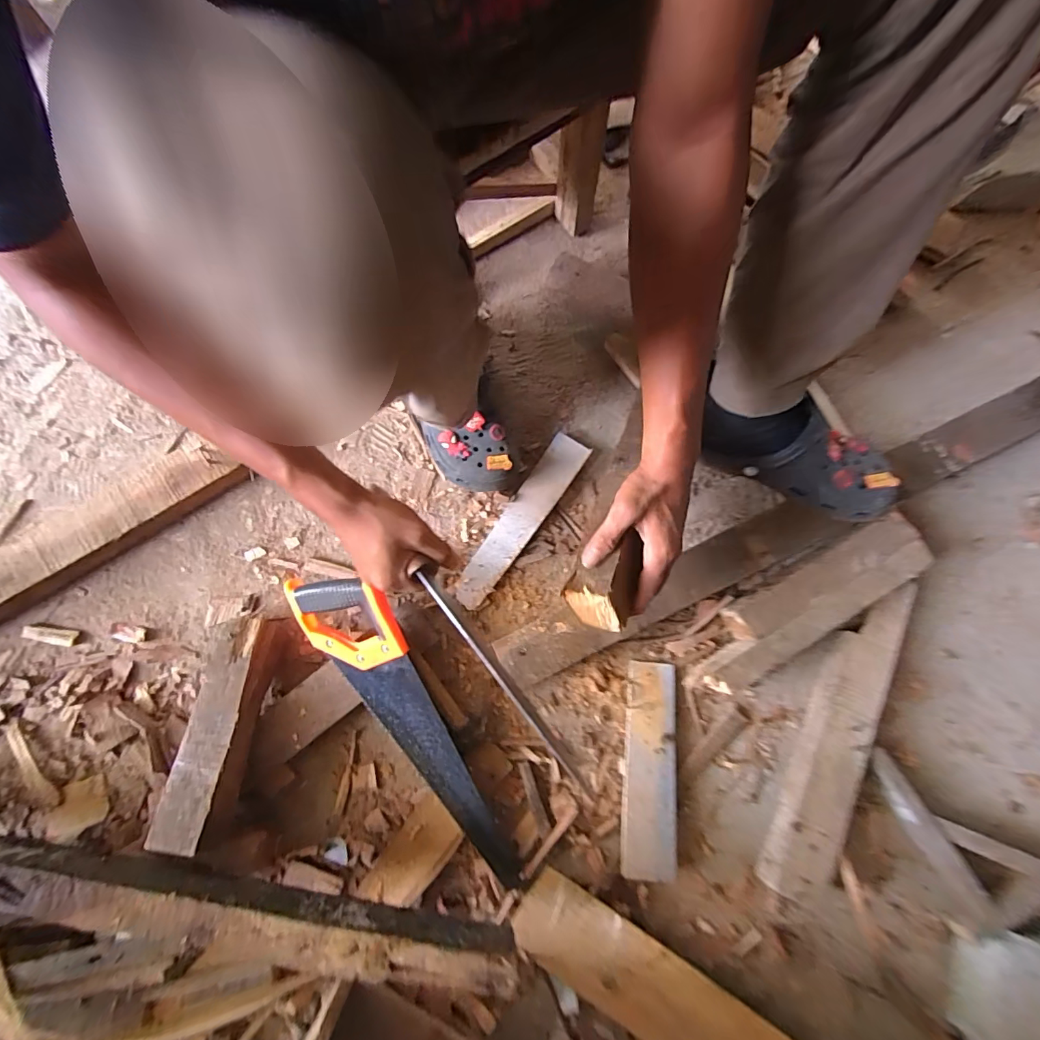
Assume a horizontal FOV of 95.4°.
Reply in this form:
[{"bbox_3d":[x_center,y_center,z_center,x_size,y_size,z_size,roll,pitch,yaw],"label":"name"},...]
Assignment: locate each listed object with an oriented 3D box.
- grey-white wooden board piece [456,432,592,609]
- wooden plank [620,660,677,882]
[{"bbox_3d":[-0.001,0.000,0.636,0.051,0.020,0.260,35,81,6],"label":"grey-white wooden board piece"},{"bbox_3d":[0.160,0.298,0.576,0.063,0.013,0.236,6,74,4],"label":"wooden plank"}]

